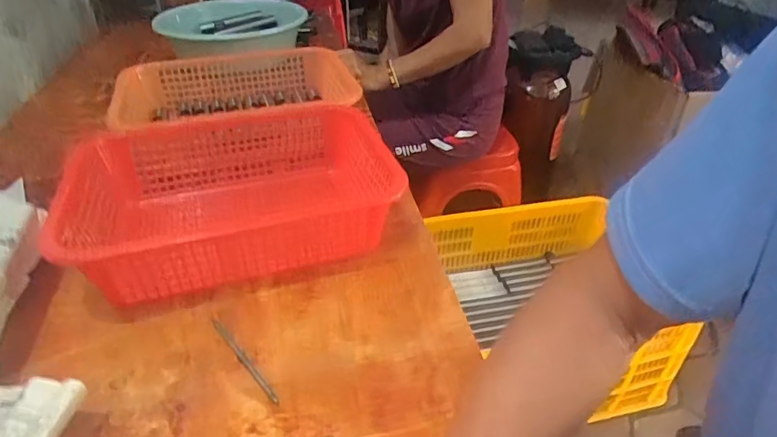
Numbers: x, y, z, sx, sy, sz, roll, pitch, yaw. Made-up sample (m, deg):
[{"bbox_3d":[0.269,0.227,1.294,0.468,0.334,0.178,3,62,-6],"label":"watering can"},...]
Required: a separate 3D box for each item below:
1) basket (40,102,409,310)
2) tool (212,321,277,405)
[{"bbox_3d":[-0.171,-0.023,0.559,0.309,0.119,0.236,-12,35,-16],"label":"basket"},{"bbox_3d":[-0.125,0.122,0.432,0.006,0.009,0.109,-26,41,-33],"label":"tool"}]

